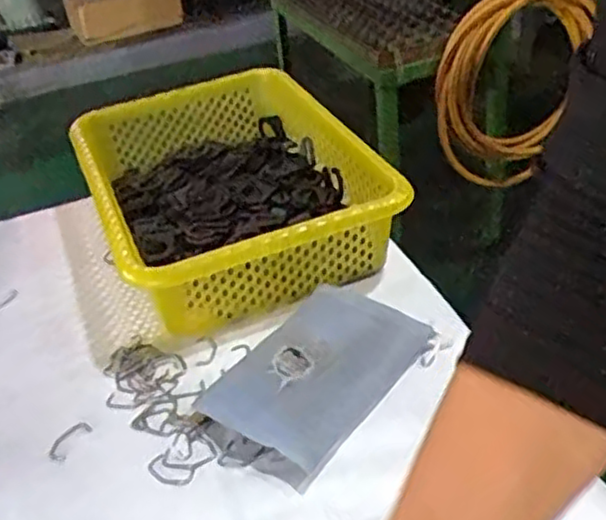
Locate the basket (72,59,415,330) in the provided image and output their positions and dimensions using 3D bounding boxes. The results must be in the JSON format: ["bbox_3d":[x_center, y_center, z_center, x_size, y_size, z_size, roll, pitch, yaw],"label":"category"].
[{"bbox_3d":[-0.078,-0.073,0.738,0.248,0.090,0.335,-18,37,-15],"label":"basket"}]

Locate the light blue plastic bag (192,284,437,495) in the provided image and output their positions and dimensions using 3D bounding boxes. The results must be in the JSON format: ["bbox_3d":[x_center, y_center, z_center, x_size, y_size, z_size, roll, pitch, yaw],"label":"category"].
[{"bbox_3d":[0.007,0.084,0.556,0.109,0.036,0.180,21,44,32],"label":"light blue plastic bag"}]

